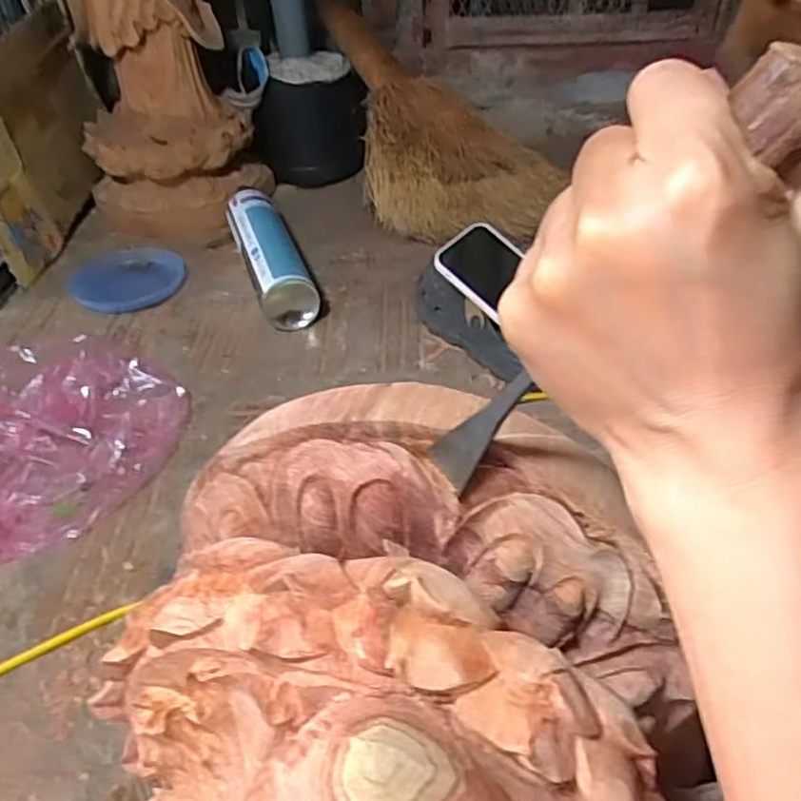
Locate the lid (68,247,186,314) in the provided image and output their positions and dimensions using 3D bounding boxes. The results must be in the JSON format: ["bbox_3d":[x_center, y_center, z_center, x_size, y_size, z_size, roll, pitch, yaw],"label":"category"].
[{"bbox_3d":[-0.352,-0.157,0.885,0.138,0.010,0.147,-7,40,-6],"label":"lid"}]

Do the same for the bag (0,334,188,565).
[{"bbox_3d":[-0.318,0.024,0.622,0.243,0.075,0.205,-21,44,-21],"label":"bag"}]

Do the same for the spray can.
[{"bbox_3d":[-0.158,-0.176,0.850,0.068,0.069,0.268,-14,42,-13],"label":"spray can"}]

